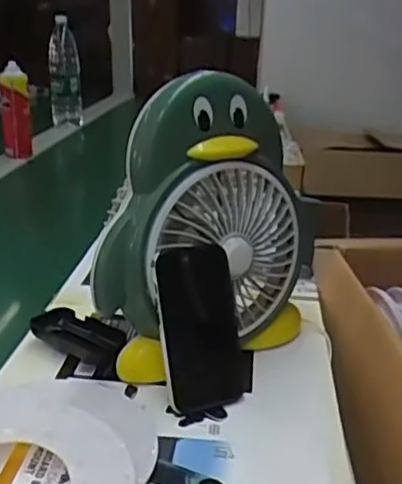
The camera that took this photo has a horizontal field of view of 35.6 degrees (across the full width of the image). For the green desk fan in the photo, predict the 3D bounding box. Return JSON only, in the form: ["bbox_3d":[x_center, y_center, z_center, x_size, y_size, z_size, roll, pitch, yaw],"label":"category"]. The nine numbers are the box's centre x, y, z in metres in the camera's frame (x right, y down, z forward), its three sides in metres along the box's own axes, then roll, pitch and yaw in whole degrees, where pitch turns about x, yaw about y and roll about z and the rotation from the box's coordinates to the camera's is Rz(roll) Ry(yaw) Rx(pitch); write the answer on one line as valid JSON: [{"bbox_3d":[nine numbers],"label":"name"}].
[{"bbox_3d":[0.011,-0.013,0.645,0.249,0.279,0.102,-13,25,-37],"label":"green desk fan"}]

